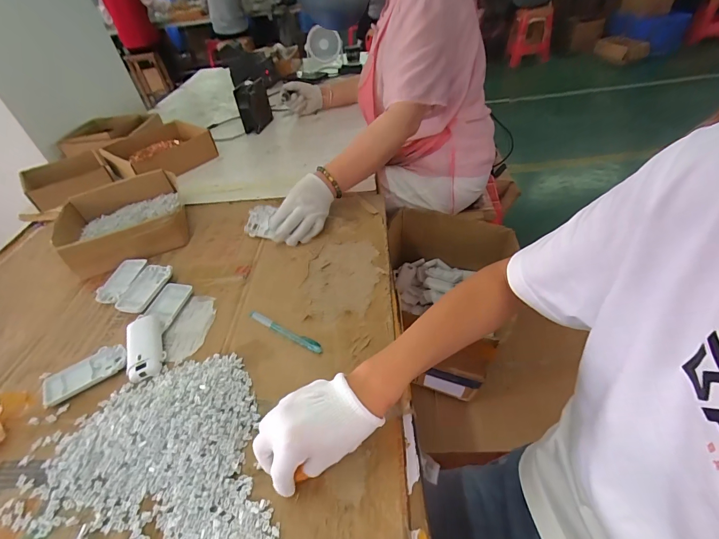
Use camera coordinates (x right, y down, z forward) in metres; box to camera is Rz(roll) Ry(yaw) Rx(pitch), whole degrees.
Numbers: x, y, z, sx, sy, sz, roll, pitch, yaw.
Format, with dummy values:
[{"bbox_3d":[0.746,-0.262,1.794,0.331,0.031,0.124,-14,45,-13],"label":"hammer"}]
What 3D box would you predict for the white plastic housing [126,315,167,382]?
[{"bbox_3d":[-0.294,0.105,0.486,0.045,0.022,0.098,-21,44,-14],"label":"white plastic housing"}]

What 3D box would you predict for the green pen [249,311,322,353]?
[{"bbox_3d":[-0.103,0.085,0.493,0.123,0.012,0.016,18,49,25],"label":"green pen"}]

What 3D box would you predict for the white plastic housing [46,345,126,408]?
[{"bbox_3d":[-0.359,0.136,0.469,0.094,0.017,0.048,-31,48,-24],"label":"white plastic housing"}]

